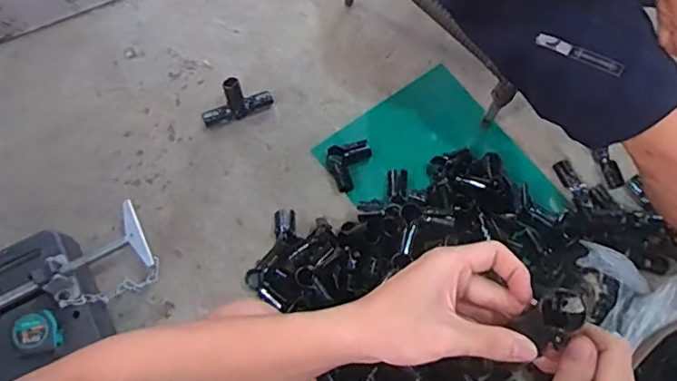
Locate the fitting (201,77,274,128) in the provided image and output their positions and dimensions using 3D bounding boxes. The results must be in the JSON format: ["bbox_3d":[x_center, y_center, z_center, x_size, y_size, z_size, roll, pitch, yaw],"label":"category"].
[{"bbox_3d":[-0.187,-0.161,1.005,0.131,0.064,0.051,-28,75,-12],"label":"fitting"}]

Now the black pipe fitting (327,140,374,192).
[{"bbox_3d":[0.012,-0.051,0.996,0.071,0.030,0.105,30,72,7],"label":"black pipe fitting"}]

